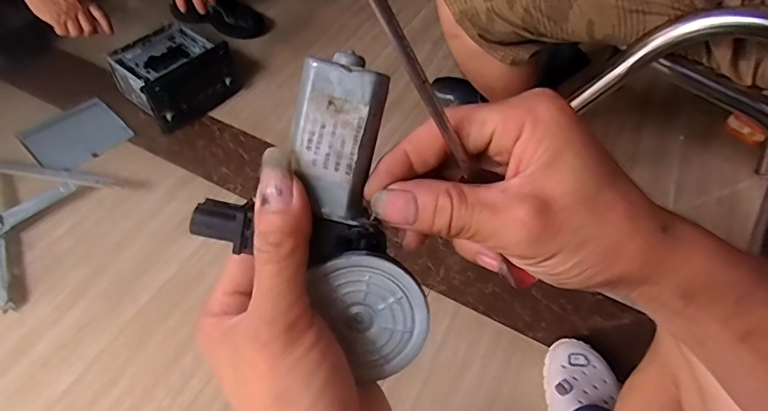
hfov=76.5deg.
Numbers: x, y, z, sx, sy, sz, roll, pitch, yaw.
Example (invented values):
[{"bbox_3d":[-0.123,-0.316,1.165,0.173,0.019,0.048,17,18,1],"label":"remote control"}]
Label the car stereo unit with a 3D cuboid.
[{"bbox_3d":[-0.469,-0.297,1.096,0.202,0.109,0.211,37,60,19],"label":"car stereo unit"}]

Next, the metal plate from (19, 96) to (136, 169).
[{"bbox_3d":[-0.656,-0.149,1.045,0.157,0.014,0.178,40,61,20],"label":"metal plate"}]

